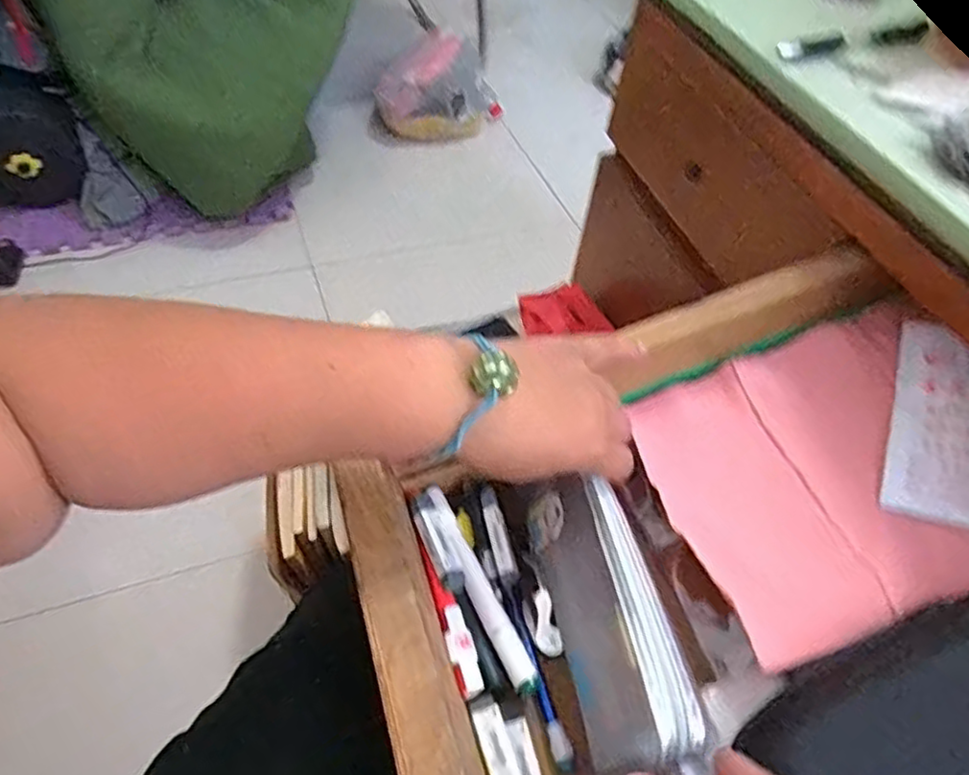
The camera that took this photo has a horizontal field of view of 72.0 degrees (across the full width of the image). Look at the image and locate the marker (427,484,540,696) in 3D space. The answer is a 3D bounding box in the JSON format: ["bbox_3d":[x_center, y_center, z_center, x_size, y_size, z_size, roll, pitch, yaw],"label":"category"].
[{"bbox_3d":[-0.005,0.121,0.418,0.017,0.011,0.143,-19,55,-19],"label":"marker"}]

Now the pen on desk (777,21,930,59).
[{"bbox_3d":[0.261,-0.240,0.462,0.134,0.011,0.019,-17,54,-18],"label":"pen on desk"}]

